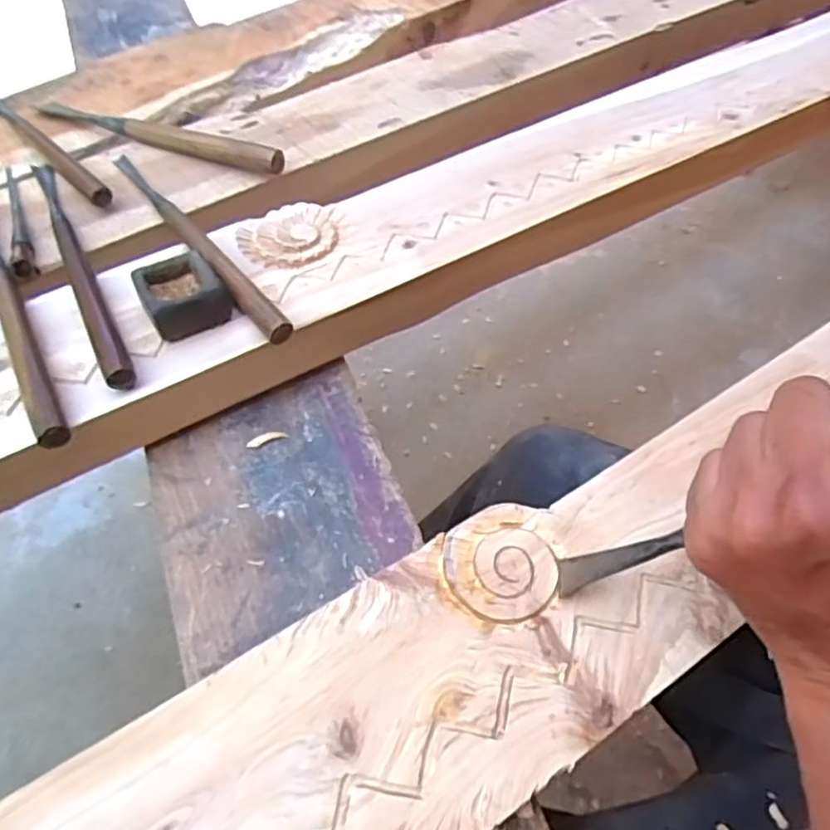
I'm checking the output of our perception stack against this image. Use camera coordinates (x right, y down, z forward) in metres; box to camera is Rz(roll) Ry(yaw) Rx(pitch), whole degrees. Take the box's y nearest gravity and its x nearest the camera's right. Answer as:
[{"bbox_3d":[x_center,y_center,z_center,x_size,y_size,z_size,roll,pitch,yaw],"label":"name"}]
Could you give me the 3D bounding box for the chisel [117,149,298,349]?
[{"bbox_3d":[-0.163,-0.131,0.465,0.019,0.023,0.249,-32,63,-24],"label":"chisel"}]

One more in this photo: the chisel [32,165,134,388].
[{"bbox_3d":[-0.232,-0.109,0.450,0.016,0.014,0.249,-23,60,-19],"label":"chisel"}]

